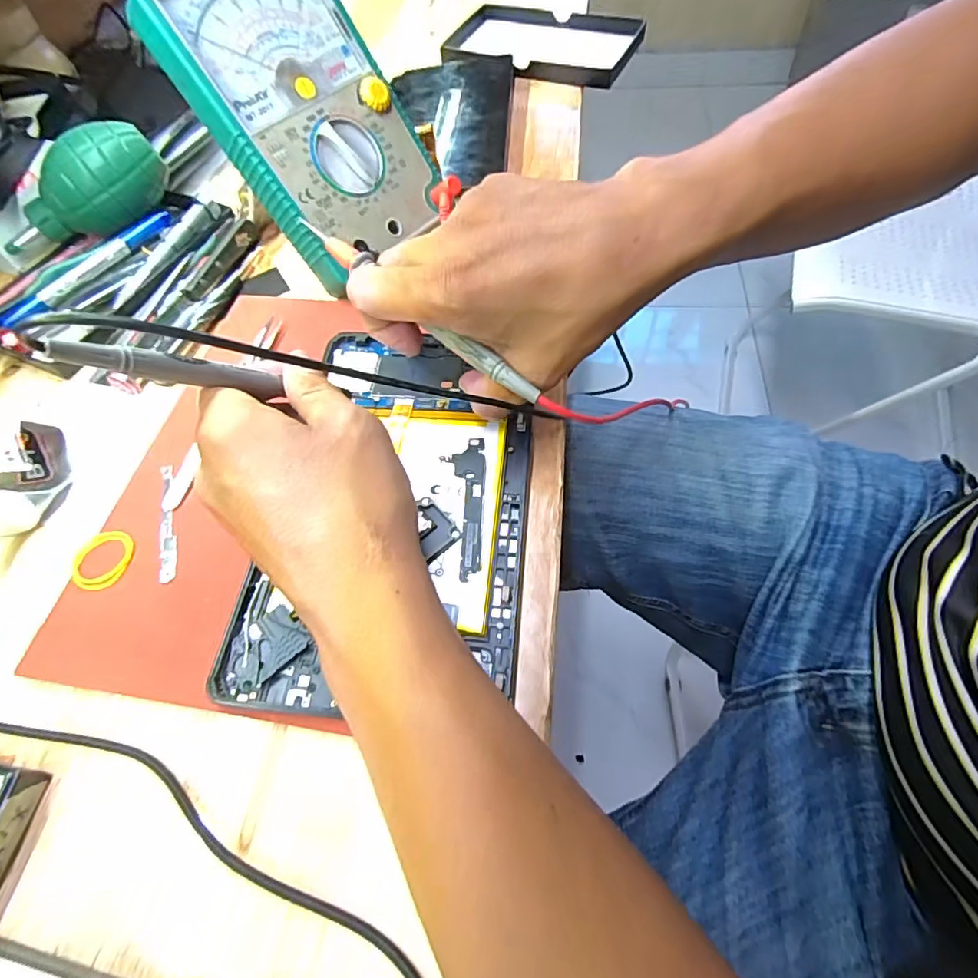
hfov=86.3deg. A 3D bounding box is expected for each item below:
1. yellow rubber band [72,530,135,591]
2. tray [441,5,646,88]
[{"bbox_3d":[-0.187,0.033,0.252,0.029,0.004,0.030,-2,59,3],"label":"yellow rubber band"},{"bbox_3d":[0.052,-0.438,0.516,0.184,0.022,0.117,22,63,16],"label":"tray"}]

